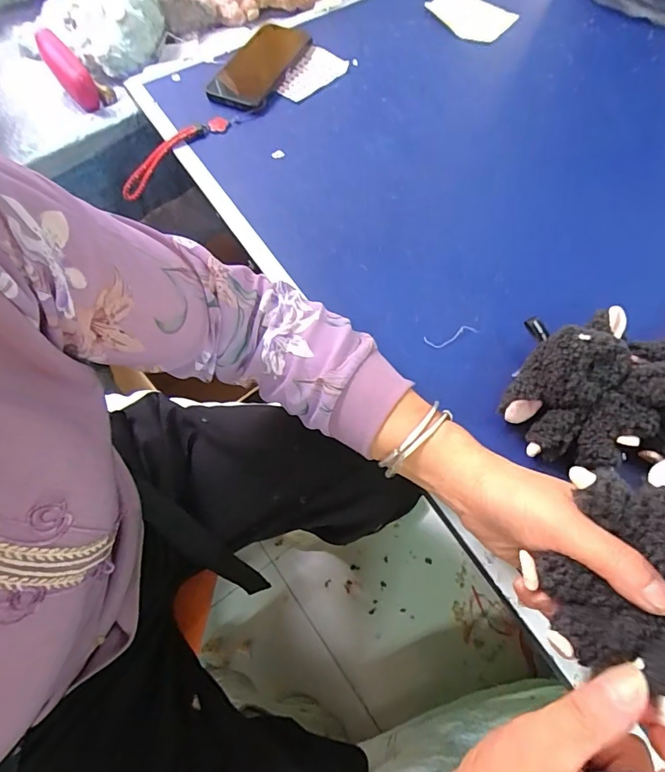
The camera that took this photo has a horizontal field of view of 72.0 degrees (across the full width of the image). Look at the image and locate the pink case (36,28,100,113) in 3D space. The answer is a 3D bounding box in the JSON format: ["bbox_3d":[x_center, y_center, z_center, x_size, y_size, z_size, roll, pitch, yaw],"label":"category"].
[{"bbox_3d":[-0.354,-0.424,0.607,0.032,0.030,0.117,-38,90,-15],"label":"pink case"}]

